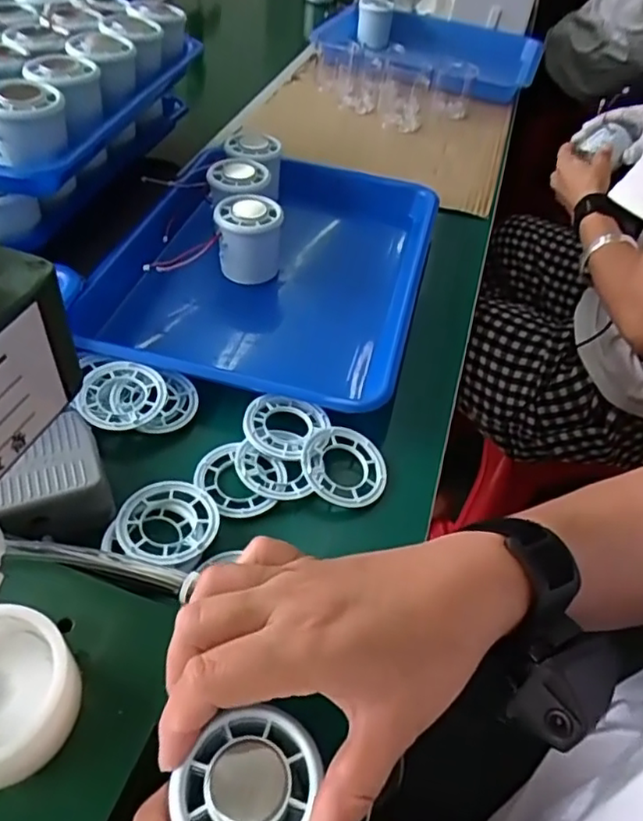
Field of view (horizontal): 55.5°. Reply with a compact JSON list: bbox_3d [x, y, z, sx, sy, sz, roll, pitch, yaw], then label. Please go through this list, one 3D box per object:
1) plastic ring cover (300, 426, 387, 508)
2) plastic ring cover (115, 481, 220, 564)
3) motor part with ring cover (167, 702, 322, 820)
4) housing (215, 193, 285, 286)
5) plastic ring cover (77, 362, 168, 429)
[{"bbox_3d":[0.014,0.036,0.395,0.056,0.010,0.055,20,52,-4],"label":"plastic ring cover"},{"bbox_3d":[-0.089,0.065,0.357,0.055,0.009,0.055,10,47,4],"label":"plastic ring cover"},{"bbox_3d":[-0.027,0.141,0.229,0.048,0.010,0.054,14,47,8],"label":"motor part with ring cover"},{"bbox_3d":[-0.060,-0.142,0.512,0.054,0.057,0.053,-6,48,-11],"label":"housing"},{"bbox_3d":[-0.131,-0.010,0.404,0.055,0.011,0.050,-10,49,-14],"label":"plastic ring cover"}]

